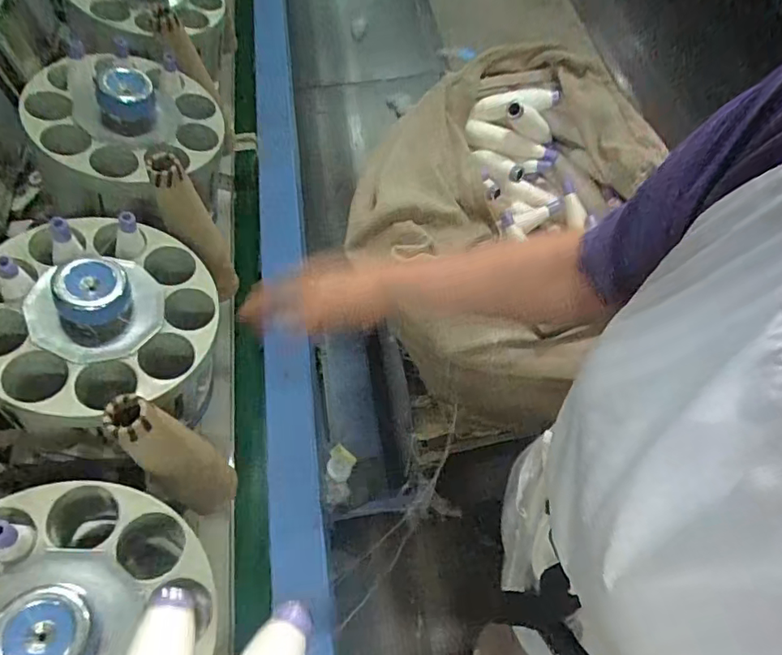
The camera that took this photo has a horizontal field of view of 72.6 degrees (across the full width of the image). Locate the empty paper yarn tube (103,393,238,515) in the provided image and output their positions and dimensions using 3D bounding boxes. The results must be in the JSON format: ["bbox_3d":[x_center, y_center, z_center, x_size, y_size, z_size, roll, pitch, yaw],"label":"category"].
[{"bbox_3d":[-0.223,0.149,0.585,0.054,0.265,0.059,-17,61,-8],"label":"empty paper yarn tube"}]

